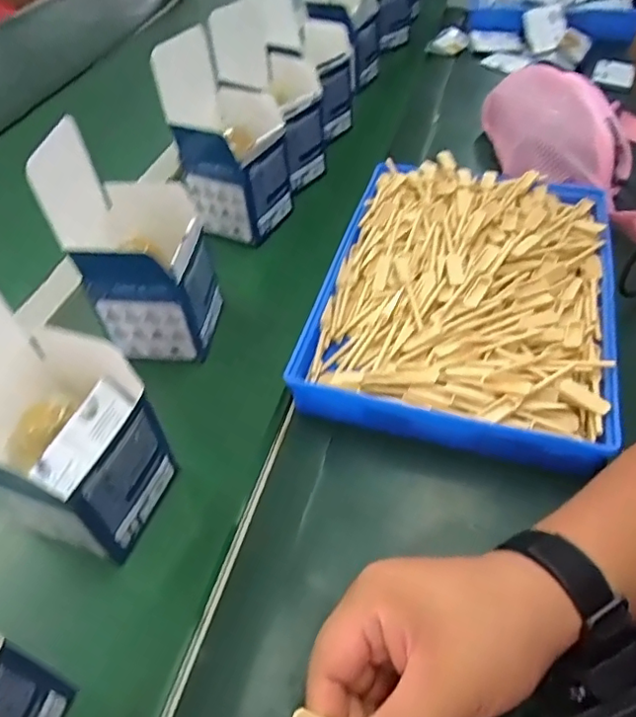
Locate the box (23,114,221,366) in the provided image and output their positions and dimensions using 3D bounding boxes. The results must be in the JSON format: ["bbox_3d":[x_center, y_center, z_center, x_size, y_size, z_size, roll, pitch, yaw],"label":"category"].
[{"bbox_3d":[-0.152,-0.087,0.456,0.114,0.159,0.091,3,50,6],"label":"box"}]

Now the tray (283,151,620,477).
[{"bbox_3d":[0.127,-0.063,0.491,0.228,0.050,0.312,11,51,13],"label":"tray"}]

